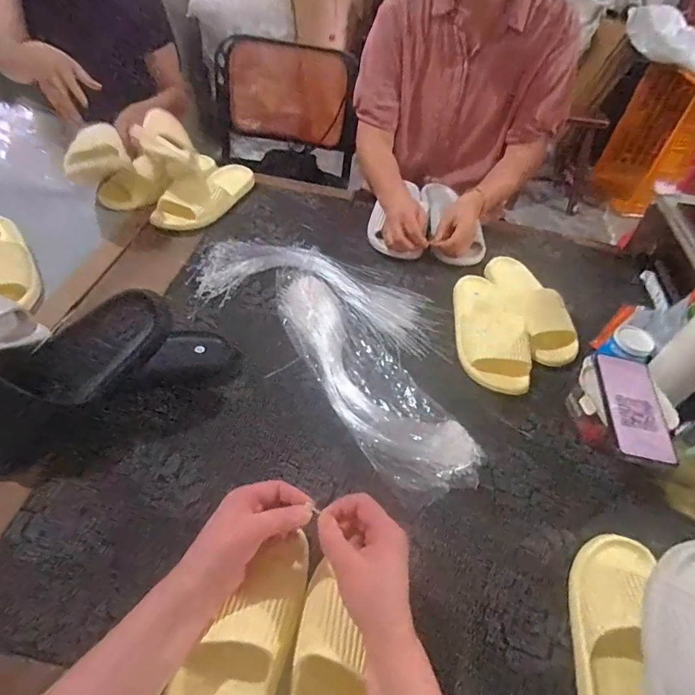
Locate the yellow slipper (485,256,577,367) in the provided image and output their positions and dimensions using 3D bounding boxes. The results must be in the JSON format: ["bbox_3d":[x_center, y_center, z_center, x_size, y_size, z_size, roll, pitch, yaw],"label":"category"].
[{"bbox_3d":[0.314,-0.085,0.796,0.088,0.054,0.251,-4,48,-10],"label":"yellow slipper"}]

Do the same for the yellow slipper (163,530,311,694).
[{"bbox_3d":[-0.098,0.283,0.393,0.085,0.068,0.225,18,55,10],"label":"yellow slipper"}]

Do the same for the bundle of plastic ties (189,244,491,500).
[{"bbox_3d":[0.006,-0.041,0.718,0.286,0.043,0.574,-34,59,-31],"label":"bundle of plastic ties"}]

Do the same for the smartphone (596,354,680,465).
[{"bbox_3d":[0.380,0.074,0.604,0.079,0.013,0.164,12,48,4],"label":"smartphone"}]

